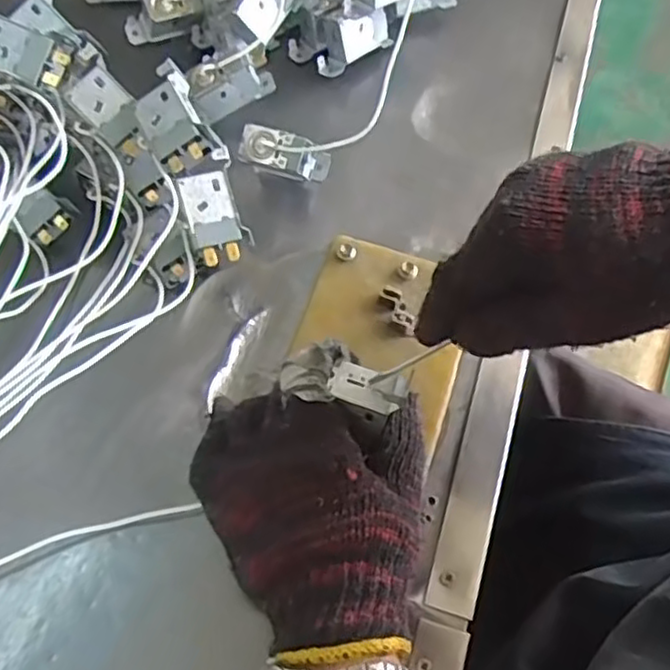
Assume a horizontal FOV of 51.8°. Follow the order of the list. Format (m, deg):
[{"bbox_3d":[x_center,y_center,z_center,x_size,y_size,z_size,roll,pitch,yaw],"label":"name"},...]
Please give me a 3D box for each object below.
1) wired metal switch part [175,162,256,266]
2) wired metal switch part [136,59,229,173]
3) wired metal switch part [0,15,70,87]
[{"bbox_3d":[-0.074,-0.072,0.425,0.034,0.020,0.054,-21,94,-15],"label":"wired metal switch part"},{"bbox_3d":[-0.095,-0.127,0.417,0.036,0.027,0.059,-30,73,8],"label":"wired metal switch part"},{"bbox_3d":[-0.188,-0.170,0.410,0.056,0.018,0.036,24,95,-3],"label":"wired metal switch part"}]

